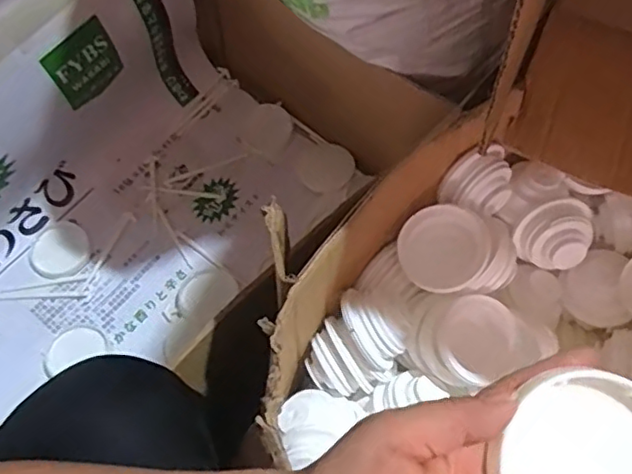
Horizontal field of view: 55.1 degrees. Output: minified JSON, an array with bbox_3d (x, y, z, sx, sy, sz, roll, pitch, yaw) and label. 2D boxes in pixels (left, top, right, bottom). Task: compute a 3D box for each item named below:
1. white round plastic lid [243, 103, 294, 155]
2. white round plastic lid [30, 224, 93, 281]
[{"bbox_3d":[-0.070,-0.158,0.890,0.071,0.014,0.074,0,66,0],"label":"white round plastic lid"},{"bbox_3d":[-0.351,0.020,0.835,0.069,0.011,0.079,35,71,14],"label":"white round plastic lid"}]

